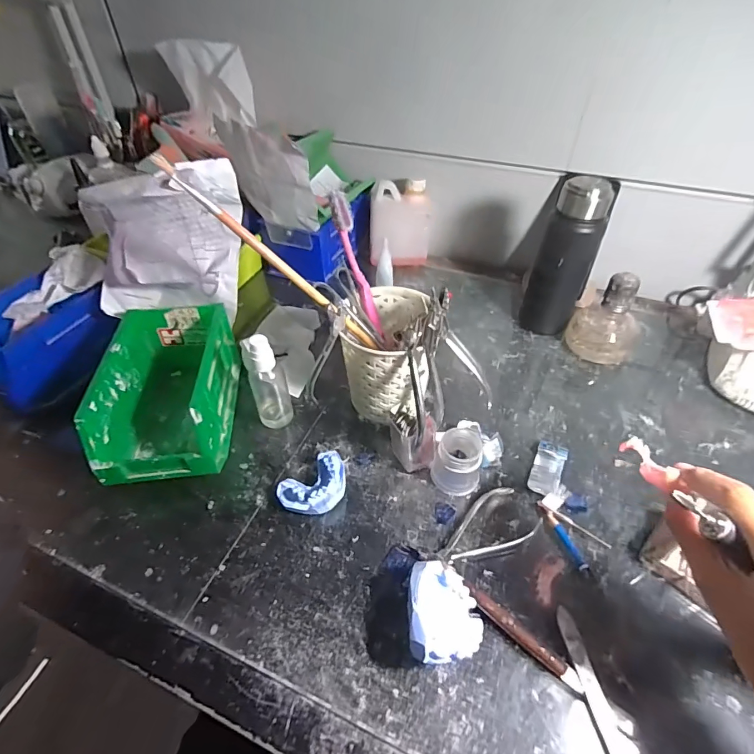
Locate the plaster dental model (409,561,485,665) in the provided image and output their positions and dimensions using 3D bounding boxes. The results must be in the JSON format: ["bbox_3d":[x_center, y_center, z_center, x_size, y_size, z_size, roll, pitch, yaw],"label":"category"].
[{"bbox_3d":[0.048,0.169,0.295,0.051,0.038,0.060,1,45,2],"label":"plaster dental model"}]

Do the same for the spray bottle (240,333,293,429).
[{"bbox_3d":[-0.110,0.004,0.414,0.032,0.112,0.032,-17,47,-16],"label":"spray bottle"}]

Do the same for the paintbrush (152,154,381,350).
[{"bbox_3d":[-0.079,-0.092,0.350,0.009,0.226,0.013,-32,36,29],"label":"paintbrush"}]

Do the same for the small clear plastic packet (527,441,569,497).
[{"bbox_3d":[0.165,0.089,0.400,0.027,0.011,0.056,20,48,19],"label":"small clear plastic packet"}]

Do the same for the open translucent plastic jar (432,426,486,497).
[{"bbox_3d":[0.076,0.075,0.382,0.042,0.046,0.050,18,48,18],"label":"open translucent plastic jar"}]

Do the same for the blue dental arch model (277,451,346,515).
[{"bbox_3d":[-0.054,0.099,0.373,0.064,0.026,0.045,-32,53,-27],"label":"blue dental arch model"}]

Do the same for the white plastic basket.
[{"bbox_3d":[0.017,-0.013,0.425,0.082,0.112,0.116,13,47,13],"label":"white plastic basket"}]

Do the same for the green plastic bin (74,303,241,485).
[{"bbox_3d":[-0.207,0.015,0.420,0.100,0.092,0.174,-6,45,-5],"label":"green plastic bin"}]

